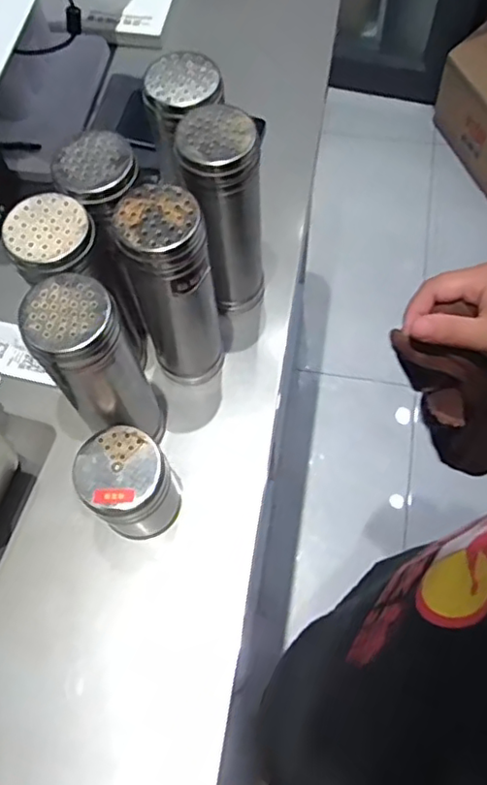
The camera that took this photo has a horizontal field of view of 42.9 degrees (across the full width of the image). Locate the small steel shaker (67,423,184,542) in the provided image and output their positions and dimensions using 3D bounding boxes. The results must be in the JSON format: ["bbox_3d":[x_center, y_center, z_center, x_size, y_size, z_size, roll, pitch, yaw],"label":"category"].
[{"bbox_3d":[-0.091,0.077,0.504,0.065,0.099,0.066,-1,65,2],"label":"small steel shaker"}]

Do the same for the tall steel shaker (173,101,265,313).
[{"bbox_3d":[-0.018,-0.147,0.546,0.071,0.204,0.062,-4,65,0],"label":"tall steel shaker"}]

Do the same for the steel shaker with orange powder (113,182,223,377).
[{"bbox_3d":[-0.056,-0.077,0.516,0.065,0.204,0.059,-17,66,-6],"label":"steel shaker with orange powder"}]

